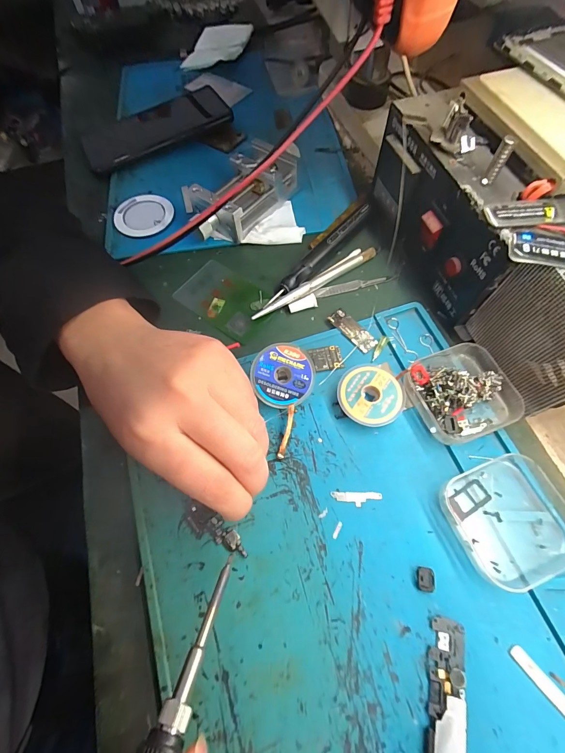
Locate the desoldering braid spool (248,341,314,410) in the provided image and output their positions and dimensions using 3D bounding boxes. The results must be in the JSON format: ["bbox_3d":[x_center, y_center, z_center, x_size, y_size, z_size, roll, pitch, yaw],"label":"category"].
[{"bbox_3d":[0.001,-0.001,0.241,0.043,0.013,0.044,0,89,-6],"label":"desoldering braid spool"}]

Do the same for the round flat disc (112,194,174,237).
[{"bbox_3d":[-0.137,-0.159,0.326,0.056,0.007,0.048,-19,65,-7],"label":"round flat disc"}]

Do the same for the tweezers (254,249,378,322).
[{"bbox_3d":[0.028,-0.081,0.287,0.126,0.010,0.015,-33,67,-13],"label":"tweezers"}]

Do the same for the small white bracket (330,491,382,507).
[{"bbox_3d":[0.048,0.078,0.212,0.032,0.004,0.008,0,64,3],"label":"small white bracket"}]

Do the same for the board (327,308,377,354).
[{"bbox_3d":[0.056,-0.037,0.266,0.016,0.004,0.043,-36,68,-14],"label":"board"}]

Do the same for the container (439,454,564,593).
[{"bbox_3d":[0.137,0.085,0.197,0.066,0.017,0.064,-22,65,-8],"label":"container"}]

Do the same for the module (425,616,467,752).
[{"bbox_3d":[0.084,0.162,0.169,0.017,0.005,0.064,11,65,8],"label":"module"}]

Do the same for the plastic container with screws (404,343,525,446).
[{"bbox_3d":[0.123,0.010,0.230,0.064,0.025,0.064,-20,65,-7],"label":"plastic container with screws"}]

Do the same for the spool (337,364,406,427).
[{"bbox_3d":[0.062,0.015,0.236,0.044,0.014,0.044,-1,64,2],"label":"spool"}]

